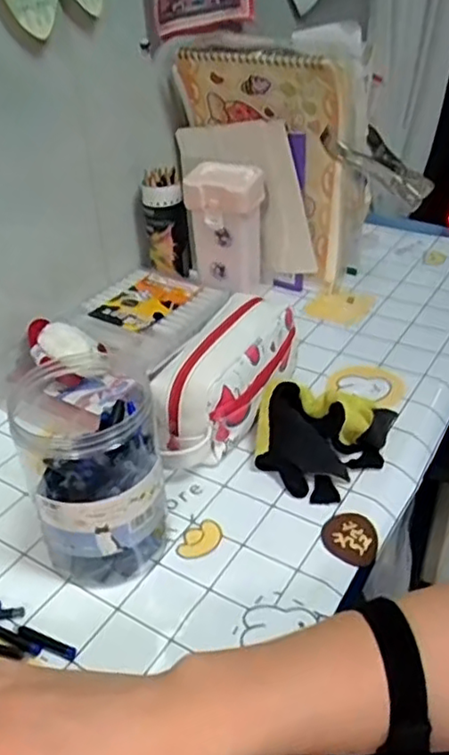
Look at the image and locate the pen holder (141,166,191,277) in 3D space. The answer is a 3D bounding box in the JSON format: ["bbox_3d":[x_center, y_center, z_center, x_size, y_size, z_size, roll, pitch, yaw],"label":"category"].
[{"bbox_3d":[-0.071,-0.185,0.778,0.049,0.116,0.047,-14,37,-9],"label":"pen holder"}]

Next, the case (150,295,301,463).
[{"bbox_3d":[0.000,0.001,0.617,0.082,0.100,0.206,13,38,22],"label":"case"}]

